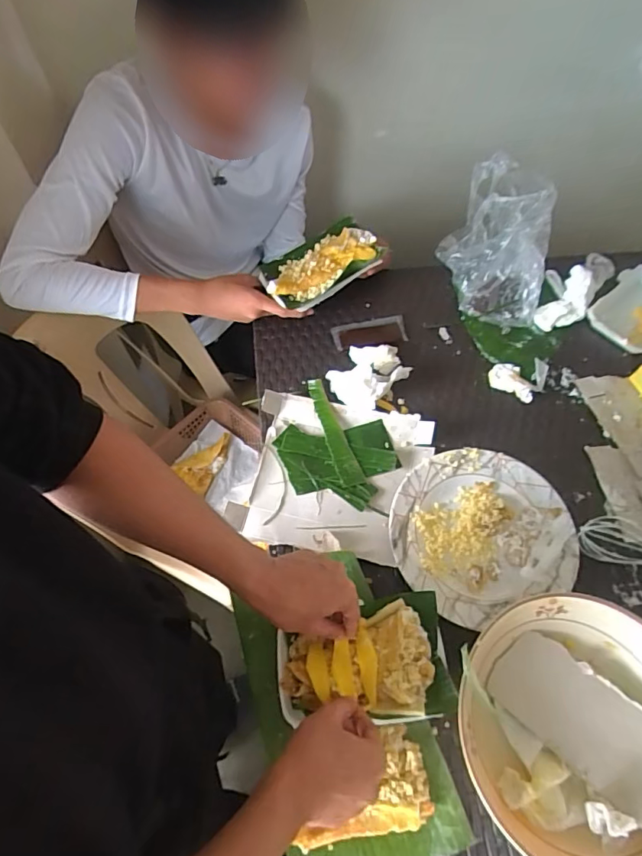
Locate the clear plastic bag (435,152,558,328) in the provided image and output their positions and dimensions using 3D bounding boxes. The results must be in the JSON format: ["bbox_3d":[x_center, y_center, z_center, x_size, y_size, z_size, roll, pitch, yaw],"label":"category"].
[{"bbox_3d":[0.292,-0.311,0.791,0.172,0.128,0.237,21,63,11],"label":"clear plastic bag"}]

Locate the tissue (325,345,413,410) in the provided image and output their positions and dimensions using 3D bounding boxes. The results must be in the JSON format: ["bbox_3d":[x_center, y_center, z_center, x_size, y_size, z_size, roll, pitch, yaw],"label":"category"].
[{"bbox_3d":[0.069,-0.085,0.722,0.122,0.036,0.098,-41,68,-20],"label":"tissue"}]

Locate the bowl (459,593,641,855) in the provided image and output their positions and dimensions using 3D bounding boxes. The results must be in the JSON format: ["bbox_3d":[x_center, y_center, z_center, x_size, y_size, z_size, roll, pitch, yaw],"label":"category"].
[{"bbox_3d":[0.260,0.300,0.490,0.234,0.058,0.232,0,61,0],"label":"bowl"}]

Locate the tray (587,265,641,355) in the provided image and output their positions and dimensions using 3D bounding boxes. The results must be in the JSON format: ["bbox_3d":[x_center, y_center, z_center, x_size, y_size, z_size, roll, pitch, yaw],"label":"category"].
[{"bbox_3d":[0.518,-0.199,0.779,0.114,0.027,0.194,39,68,20],"label":"tray"}]

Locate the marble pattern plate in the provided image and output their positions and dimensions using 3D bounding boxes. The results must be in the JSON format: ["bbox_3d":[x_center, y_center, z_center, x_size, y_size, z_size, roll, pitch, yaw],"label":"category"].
[{"bbox_3d":[0.197,0.123,0.614,0.219,0.019,0.196,-19,63,-10],"label":"marble pattern plate"}]

